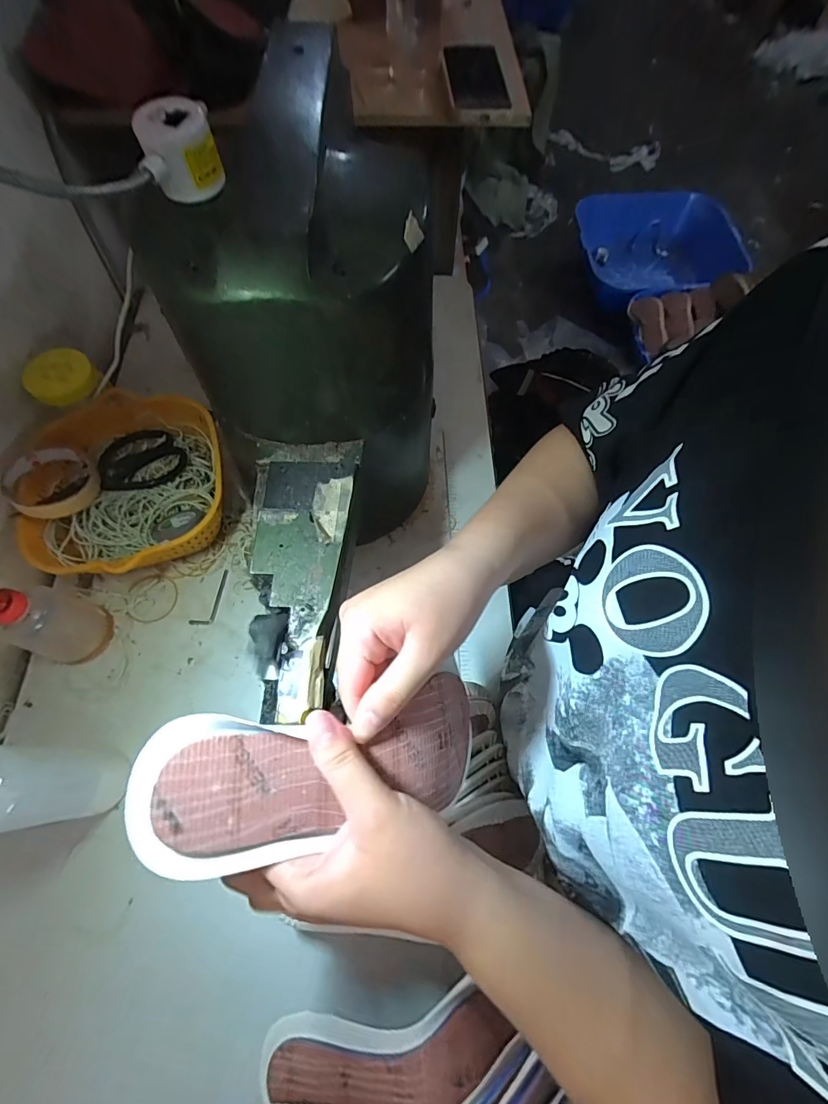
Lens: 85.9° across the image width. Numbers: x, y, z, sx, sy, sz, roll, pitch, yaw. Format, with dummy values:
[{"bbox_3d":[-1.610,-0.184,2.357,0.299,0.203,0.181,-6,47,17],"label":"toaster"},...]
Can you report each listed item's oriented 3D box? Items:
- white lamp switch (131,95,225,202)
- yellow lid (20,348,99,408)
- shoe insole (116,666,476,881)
[{"bbox_3d":[-0.133,-0.228,0.252,0.042,0.033,0.033,-21,69,-10],"label":"white lamp switch"},{"bbox_3d":[-0.389,-0.193,0.491,0.067,0.058,0.010,-52,33,-16],"label":"yellow lid"},{"bbox_3d":[-0.043,0.120,0.252,0.201,0.031,0.071,1,64,-30],"label":"shoe insole"}]

